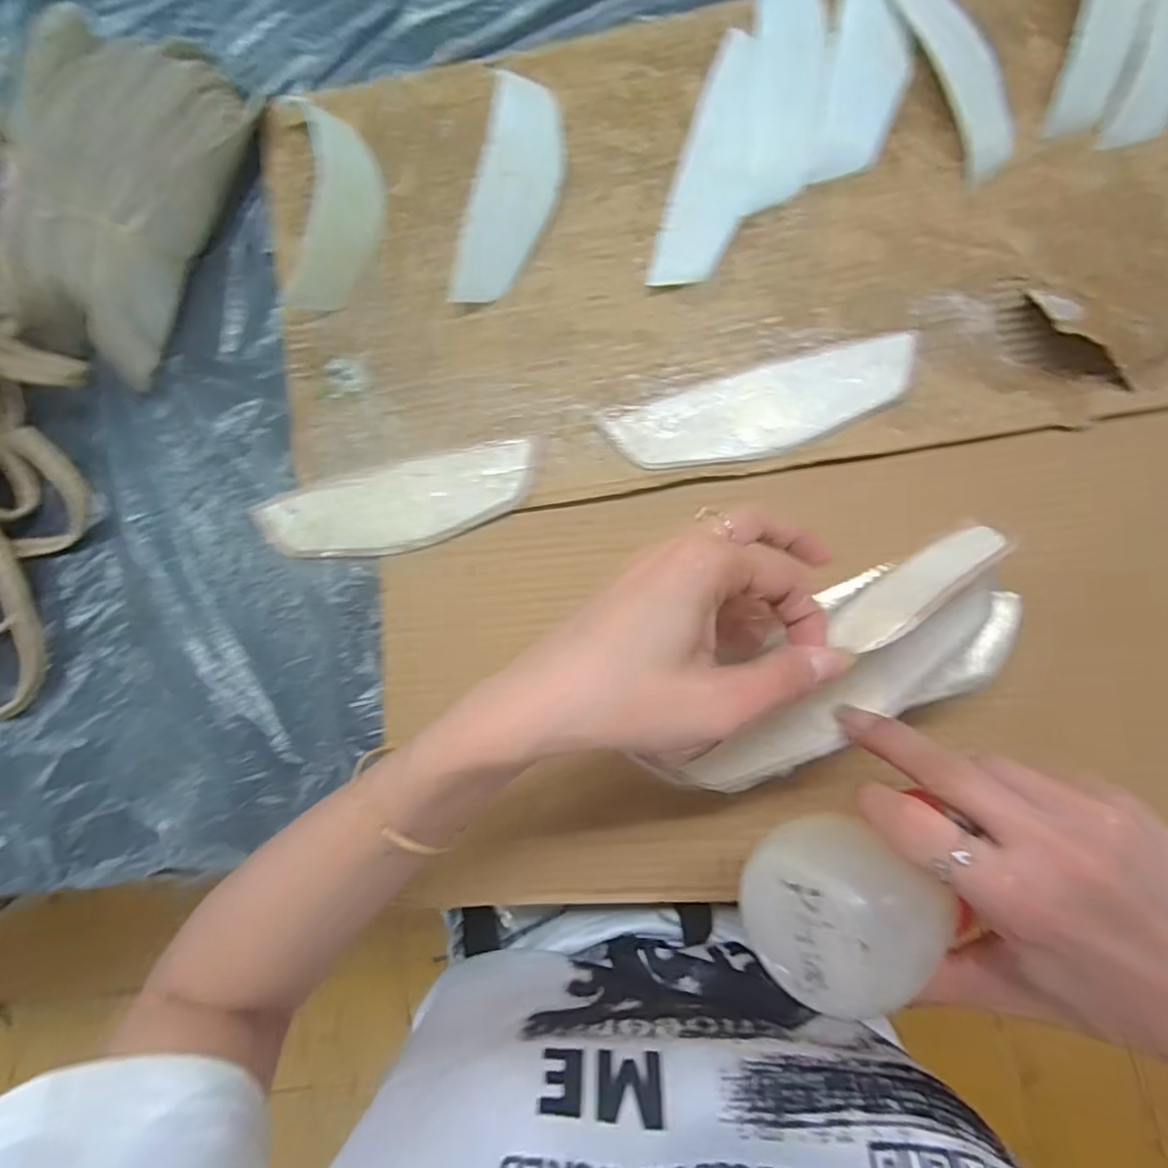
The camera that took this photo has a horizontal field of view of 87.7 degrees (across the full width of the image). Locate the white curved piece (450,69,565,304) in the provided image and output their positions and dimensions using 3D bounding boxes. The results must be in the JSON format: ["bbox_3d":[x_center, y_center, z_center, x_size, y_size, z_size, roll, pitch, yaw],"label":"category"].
[{"bbox_3d":[-0.041,-0.232,0.357,0.044,0.035,0.138,13,88,6],"label":"white curved piece"}]

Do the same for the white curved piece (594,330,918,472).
[{"bbox_3d":[0.101,-0.098,0.344,0.168,0.007,0.048,-15,85,4],"label":"white curved piece"}]

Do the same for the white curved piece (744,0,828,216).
[{"bbox_3d":[0.118,-0.294,0.352,0.038,0.013,0.153,3,87,5],"label":"white curved piece"}]

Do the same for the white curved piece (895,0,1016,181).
[{"bbox_3d":[0.209,-0.313,0.349,0.037,0.009,0.161,-23,85,4],"label":"white curved piece"}]

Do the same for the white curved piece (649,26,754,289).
[{"bbox_3d":[0.077,-0.244,0.354,0.041,0.018,0.150,17,88,6],"label":"white curved piece"}]

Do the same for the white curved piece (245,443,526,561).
[{"bbox_3d":[-0.110,-0.045,0.360,0.164,0.009,0.049,-13,86,4],"label":"white curved piece"}]

